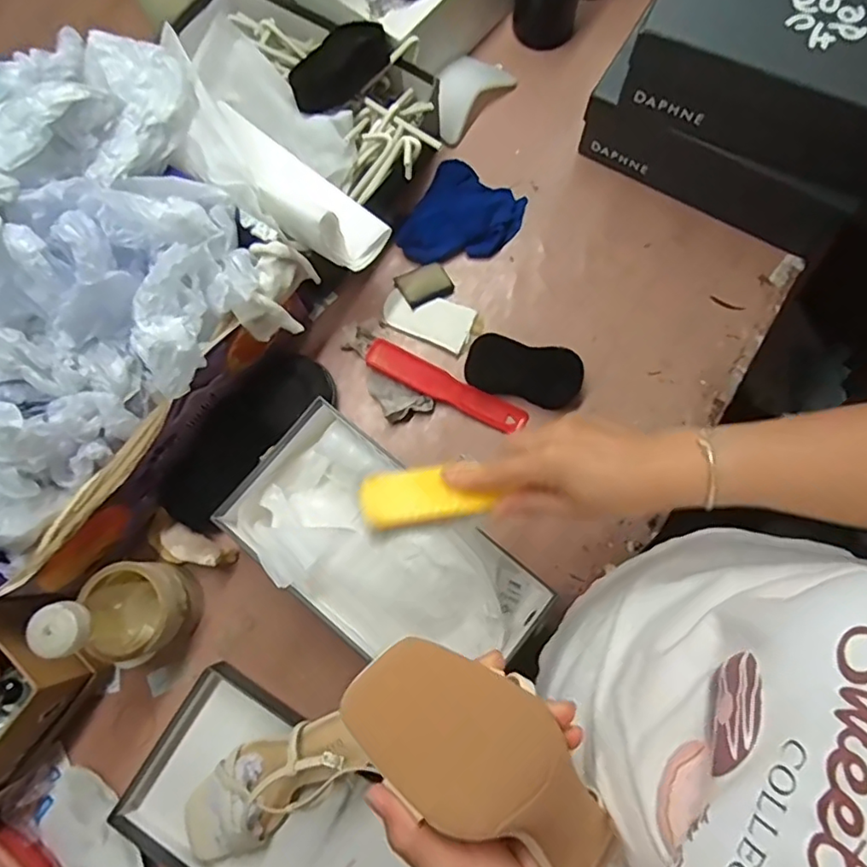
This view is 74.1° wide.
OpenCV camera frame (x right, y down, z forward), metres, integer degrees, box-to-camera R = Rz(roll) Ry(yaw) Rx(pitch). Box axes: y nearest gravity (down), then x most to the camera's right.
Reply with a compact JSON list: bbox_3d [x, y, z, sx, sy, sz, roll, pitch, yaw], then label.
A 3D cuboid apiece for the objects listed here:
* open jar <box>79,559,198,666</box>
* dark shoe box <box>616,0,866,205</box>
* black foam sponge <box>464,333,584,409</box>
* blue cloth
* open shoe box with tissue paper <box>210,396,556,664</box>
[{"bbox_3d":[-0.281,0.172,0.570,0.086,0.088,0.088,-21,78,-3],"label":"open jar"},{"bbox_3d":[0.363,-0.369,0.557,0.299,0.102,0.182,25,80,7],"label":"dark shoe box"},{"bbox_3d":[0.100,-0.069,0.636,0.126,0.026,0.060,10,78,4],"label":"black foam sponge"},{"bbox_3d":[0.035,-0.250,0.678,0.113,0.033,0.130,31,80,8],"label":"blue cloth"},{"bbox_3d":[-0.056,0.113,0.567,0.281,0.095,0.153,38,81,9],"label":"open shoe box with tissue paper"}]

